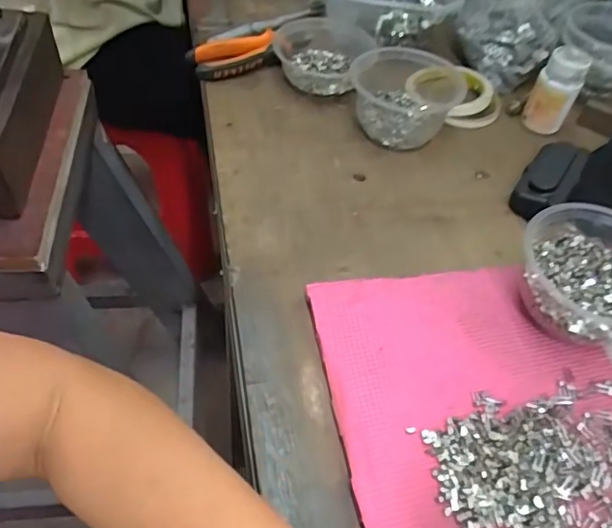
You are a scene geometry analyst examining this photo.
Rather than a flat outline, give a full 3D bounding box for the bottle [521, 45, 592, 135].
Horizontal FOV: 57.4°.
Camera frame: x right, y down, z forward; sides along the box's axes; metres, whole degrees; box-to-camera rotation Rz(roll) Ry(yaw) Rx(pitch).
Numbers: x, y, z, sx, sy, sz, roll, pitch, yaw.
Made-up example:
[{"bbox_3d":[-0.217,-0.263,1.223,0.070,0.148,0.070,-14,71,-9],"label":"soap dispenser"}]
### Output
[{"bbox_3d":[0.268,-0.187,0.602,0.044,0.079,0.038,22,52,12],"label":"bottle"}]

